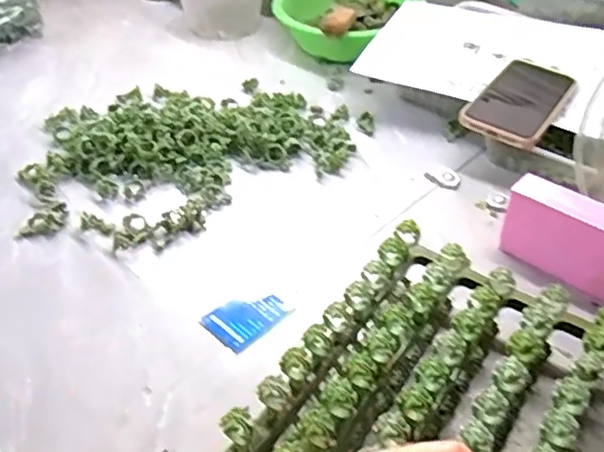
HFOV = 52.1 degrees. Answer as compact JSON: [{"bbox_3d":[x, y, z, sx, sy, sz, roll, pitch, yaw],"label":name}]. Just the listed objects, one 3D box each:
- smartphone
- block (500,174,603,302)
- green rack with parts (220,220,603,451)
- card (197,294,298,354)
[{"bbox_3d":[0.228,-0.134,0.643,0.077,0.013,0.152,24,48,26],"label":"smartphone"},{"bbox_3d":[0.223,0.011,0.515,0.108,0.069,0.036,27,49,29],"label":"block"},{"bbox_3d":[0.071,0.145,0.362,0.200,0.076,0.319,25,48,27],"label":"green rack with parts"},{"bbox_3d":[-0.044,0.074,0.505,0.062,0.004,0.046,-32,50,-29],"label":"card"}]

